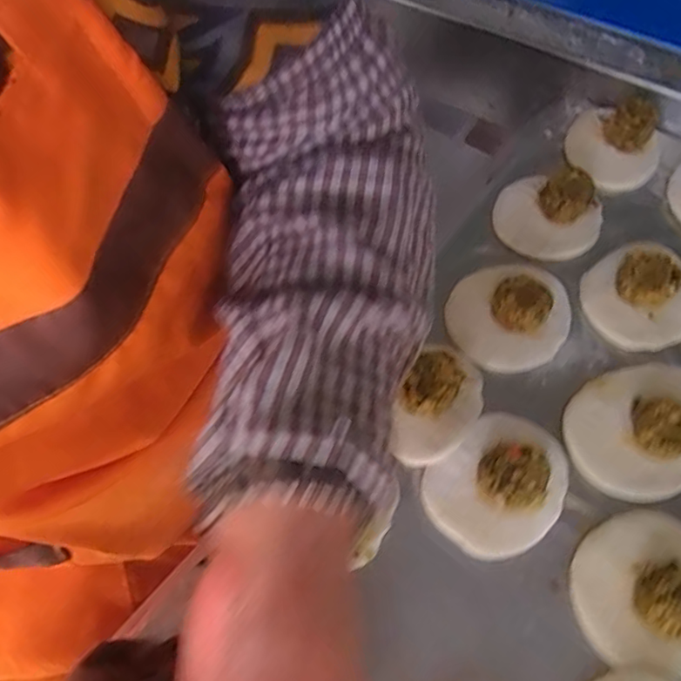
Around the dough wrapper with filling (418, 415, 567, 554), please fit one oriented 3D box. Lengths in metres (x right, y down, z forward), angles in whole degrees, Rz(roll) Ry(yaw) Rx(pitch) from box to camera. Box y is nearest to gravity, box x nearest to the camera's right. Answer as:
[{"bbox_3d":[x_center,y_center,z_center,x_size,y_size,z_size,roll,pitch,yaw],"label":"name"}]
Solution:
[{"bbox_3d":[0.102,0.085,0.347,0.093,0.033,0.072,-38,65,-17],"label":"dough wrapper with filling"}]

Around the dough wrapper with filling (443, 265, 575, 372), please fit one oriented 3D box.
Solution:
[{"bbox_3d":[0.125,-0.027,0.408,0.086,0.034,0.092,32,67,20],"label":"dough wrapper with filling"}]

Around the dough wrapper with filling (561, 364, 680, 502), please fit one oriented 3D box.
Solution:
[{"bbox_3d":[0.202,0.052,0.364,0.102,0.029,0.081,-28,62,-12],"label":"dough wrapper with filling"}]

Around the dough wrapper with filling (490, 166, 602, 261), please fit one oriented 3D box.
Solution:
[{"bbox_3d":[0.169,-0.107,0.451,0.083,0.030,0.075,21,64,15],"label":"dough wrapper with filling"}]

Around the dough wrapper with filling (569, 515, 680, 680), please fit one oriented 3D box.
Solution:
[{"bbox_3d":[0.183,0.141,0.317,0.087,0.029,0.083,-1,60,3],"label":"dough wrapper with filling"}]

